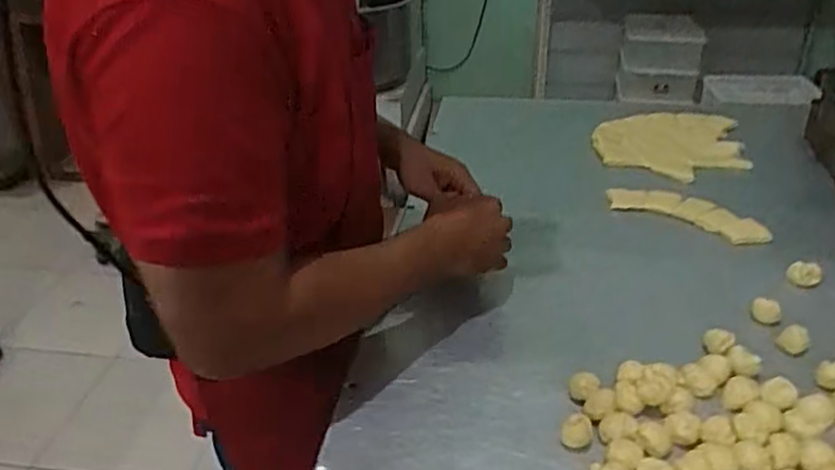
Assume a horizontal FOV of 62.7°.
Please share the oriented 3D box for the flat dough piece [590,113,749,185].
[{"bbox_3d":[0.411,-0.156,1.123,0.230,0.013,0.241,9,34,15],"label":"flat dough piece"}]

